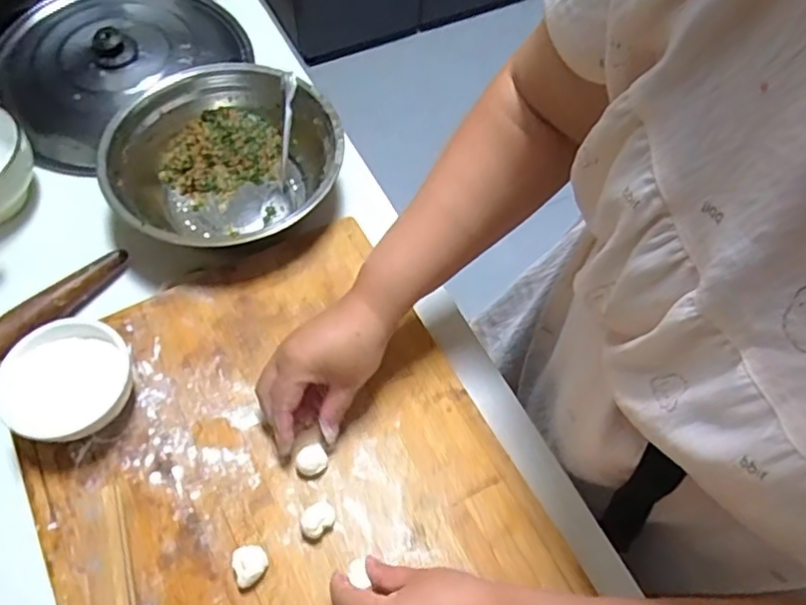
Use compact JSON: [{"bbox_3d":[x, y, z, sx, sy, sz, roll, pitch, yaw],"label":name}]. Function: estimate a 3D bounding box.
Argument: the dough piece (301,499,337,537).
[{"bbox_3d":[-0.065,0.167,0.470,0.025,0.018,0.025,1,61,-2],"label":"dough piece"}]

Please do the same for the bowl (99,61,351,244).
[{"bbox_3d":[-0.174,-0.134,0.625,0.218,0.093,0.219,1,61,-2],"label":"bowl"}]

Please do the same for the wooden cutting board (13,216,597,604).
[{"bbox_3d":[-0.081,0.169,0.472,0.346,0.034,0.492,-26,64,-13],"label":"wooden cutting board"}]

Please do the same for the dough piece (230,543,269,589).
[{"bbox_3d":[-0.115,0.195,0.452,0.026,0.025,0.026,1,61,-2],"label":"dough piece"}]

